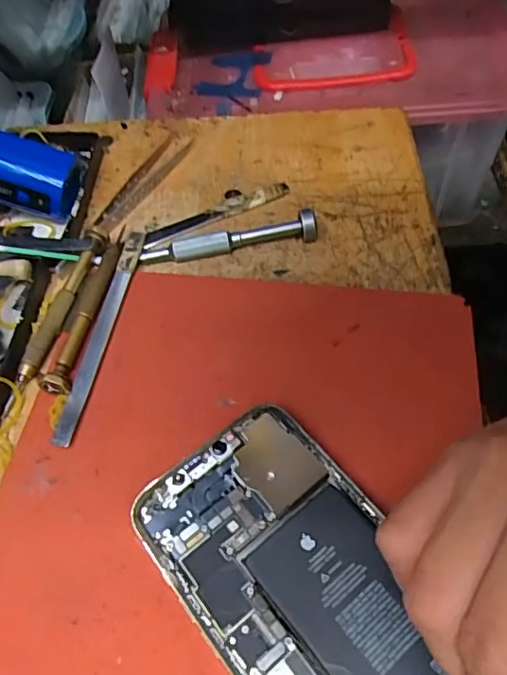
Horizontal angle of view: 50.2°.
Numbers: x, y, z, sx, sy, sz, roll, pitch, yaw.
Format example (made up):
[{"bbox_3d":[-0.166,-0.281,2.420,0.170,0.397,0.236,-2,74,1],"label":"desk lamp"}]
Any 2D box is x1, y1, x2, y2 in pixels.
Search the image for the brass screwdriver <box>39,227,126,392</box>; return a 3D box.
[{"bbox_3d":[-0.083,-0.020,0.277,0.014,0.012,0.107,7,57,8],"label":"brass screwdriver"}]

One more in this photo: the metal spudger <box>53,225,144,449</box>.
[{"bbox_3d":[-0.075,-0.007,0.273,0.013,0.004,0.129,6,58,4],"label":"metal spudger"}]

